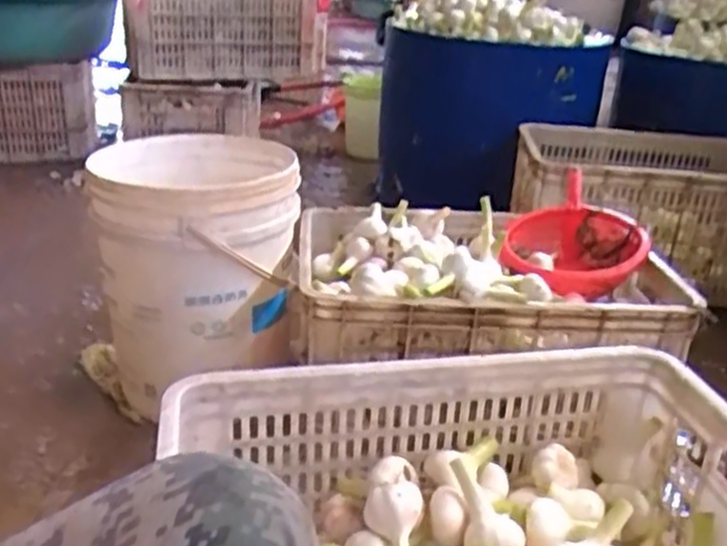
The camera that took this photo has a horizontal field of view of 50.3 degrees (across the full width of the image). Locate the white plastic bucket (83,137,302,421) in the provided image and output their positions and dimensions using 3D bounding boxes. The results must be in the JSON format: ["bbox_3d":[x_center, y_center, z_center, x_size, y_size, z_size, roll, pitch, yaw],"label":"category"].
[{"bbox_3d":[-0.251,-0.014,1.180,0.291,0.316,0.322,3,24,-2],"label":"white plastic bucket"}]

